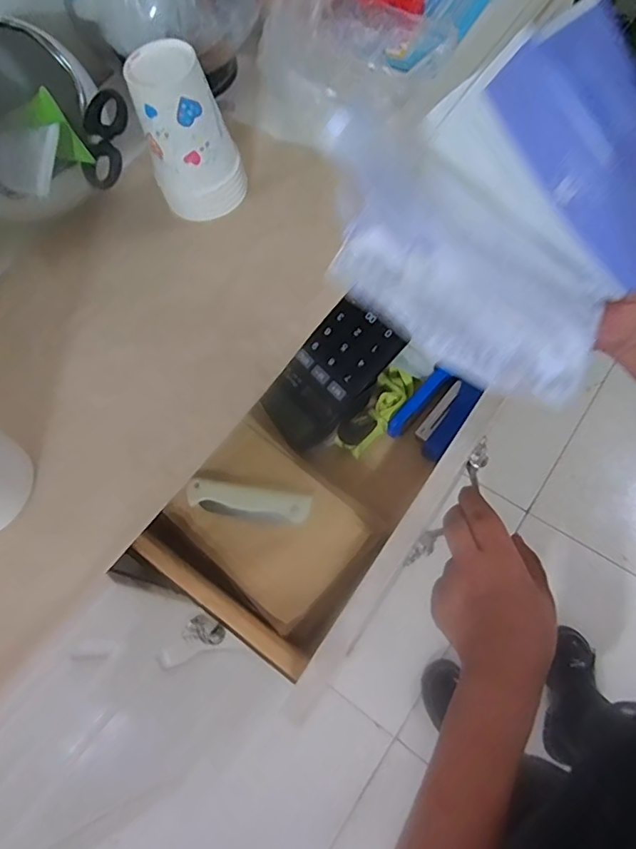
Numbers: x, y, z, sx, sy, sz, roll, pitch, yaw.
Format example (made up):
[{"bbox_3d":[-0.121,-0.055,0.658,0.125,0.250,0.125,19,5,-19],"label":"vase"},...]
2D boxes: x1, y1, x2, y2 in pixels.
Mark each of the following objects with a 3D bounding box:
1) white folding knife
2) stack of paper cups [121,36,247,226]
[{"bbox_3d":[-0.057,0.063,0.426,0.101,0.011,0.028,8,68,11],"label":"white folding knife"},{"bbox_3d":[-0.099,-0.220,0.403,0.068,0.102,0.065,-19,67,0],"label":"stack of paper cups"}]

